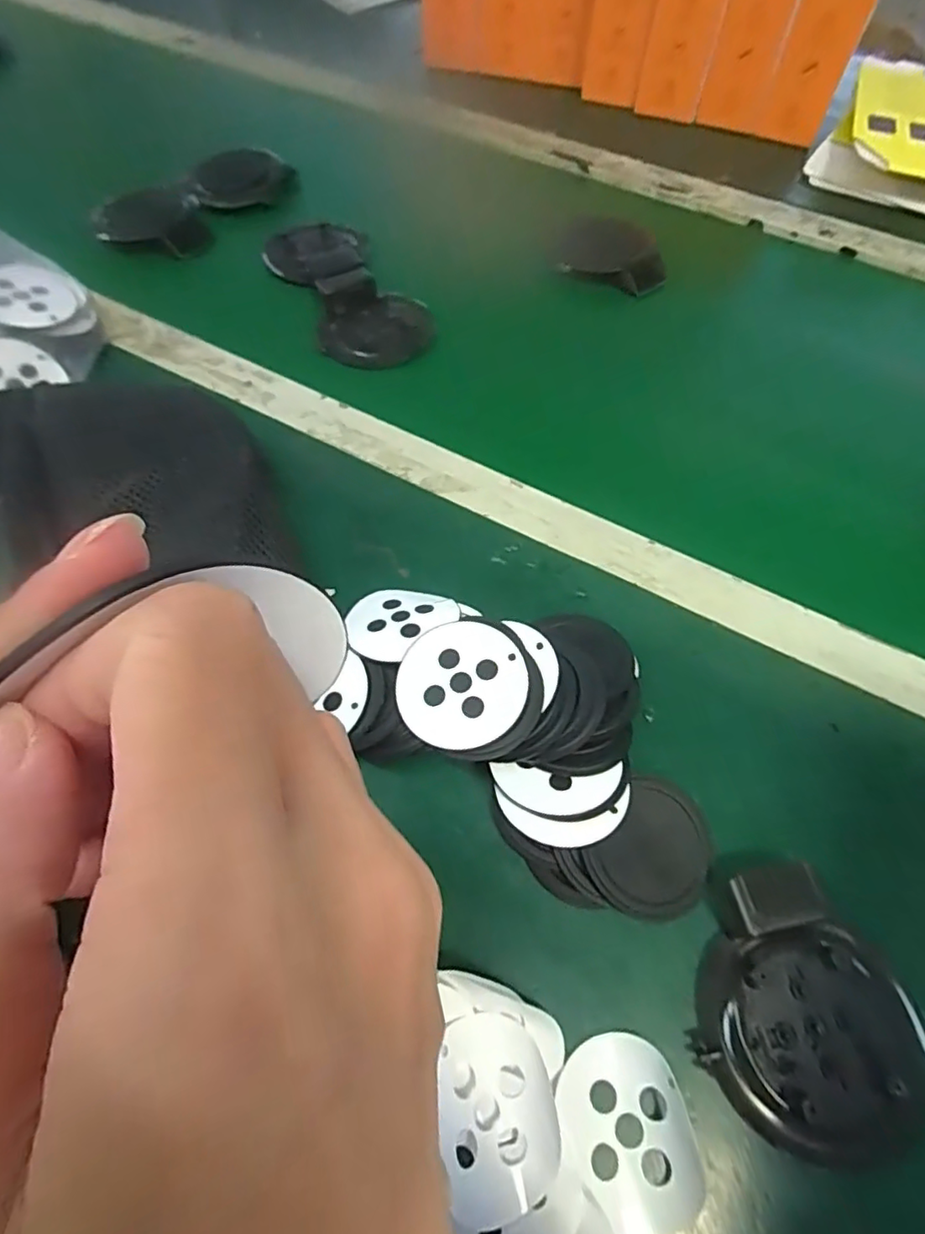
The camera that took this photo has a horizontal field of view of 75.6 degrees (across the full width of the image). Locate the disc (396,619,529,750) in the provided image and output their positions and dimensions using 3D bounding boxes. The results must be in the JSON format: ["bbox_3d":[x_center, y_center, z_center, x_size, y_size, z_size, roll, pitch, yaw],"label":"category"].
[{"bbox_3d":[-0.001,0.031,0.283,0.061,0.004,0.061,-4,63,8],"label":"disc"}]

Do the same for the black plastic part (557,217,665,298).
[{"bbox_3d":[0.129,-0.313,0.513,0.092,0.029,0.049,17,60,8],"label":"black plastic part"}]

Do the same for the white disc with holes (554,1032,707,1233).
[{"bbox_3d":[0.063,0.196,0.226,0.046,0.009,0.059,-21,62,-14],"label":"white disc with holes"}]

